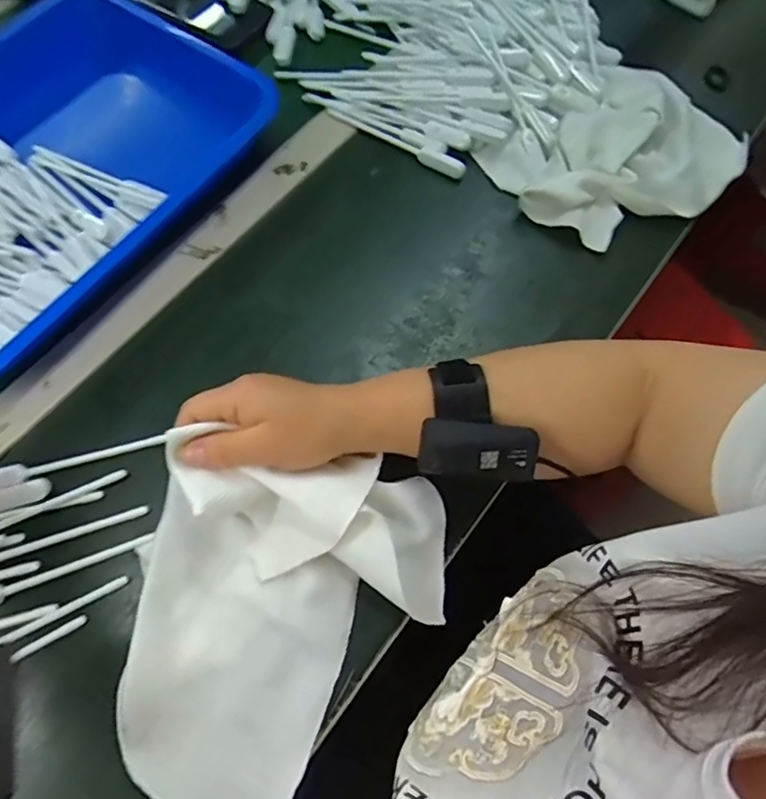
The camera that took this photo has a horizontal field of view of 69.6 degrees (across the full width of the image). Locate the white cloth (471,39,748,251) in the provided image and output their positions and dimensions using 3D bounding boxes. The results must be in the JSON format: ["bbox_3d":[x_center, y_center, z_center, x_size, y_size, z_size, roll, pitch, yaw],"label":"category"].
[{"bbox_3d":[0.213,-0.222,0.491,0.209,0.031,0.166,-39,74,-15],"label":"white cloth"}]

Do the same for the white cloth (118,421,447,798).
[{"bbox_3d":[-0.063,0.134,0.324,0.180,0.076,0.213,13,69,4],"label":"white cloth"}]

